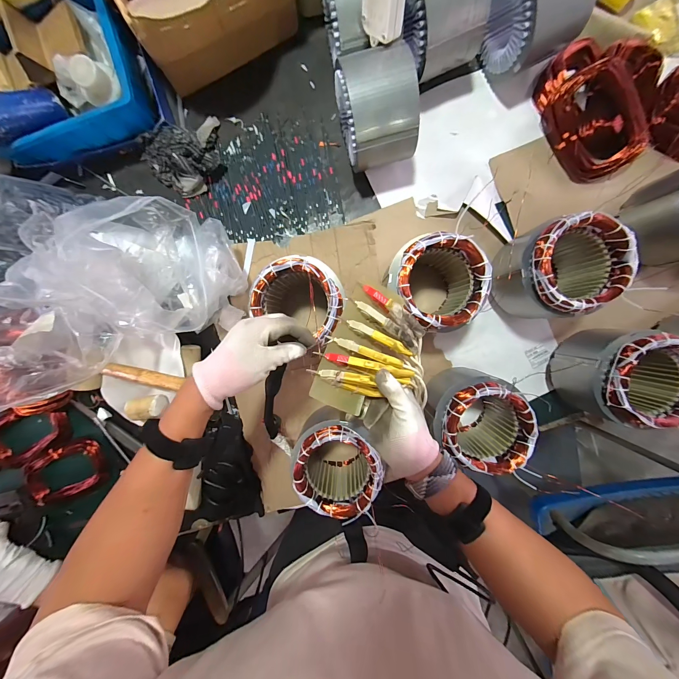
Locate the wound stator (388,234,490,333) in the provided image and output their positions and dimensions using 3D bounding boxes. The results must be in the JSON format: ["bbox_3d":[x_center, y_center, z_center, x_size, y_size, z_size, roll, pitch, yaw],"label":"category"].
[{"bbox_3d":[0.151,-0.095,0.491,0.140,0.142,0.131,0,95,1],"label":"wound stator"}]

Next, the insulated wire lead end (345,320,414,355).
[{"bbox_3d":[0.053,-0.003,0.377,0.090,0.013,0.012,28,95,-1],"label":"insulated wire lead end"}]

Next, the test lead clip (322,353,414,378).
[{"bbox_3d":[0.032,0.032,0.371,0.128,0.018,0.015,11,95,3],"label":"test lead clip"}]

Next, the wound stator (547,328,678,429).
[{"bbox_3d":[0.472,0.056,0.497,0.137,0.165,0.136,-5,95,2],"label":"wound stator"}]

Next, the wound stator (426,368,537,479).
[{"bbox_3d":[0.230,0.126,0.513,0.137,0.164,0.132,0,95,1],"label":"wound stator"}]

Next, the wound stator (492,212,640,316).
[{"bbox_3d":[0.359,-0.121,0.494,0.143,0.158,0.141,0,95,1],"label":"wound stator"}]

